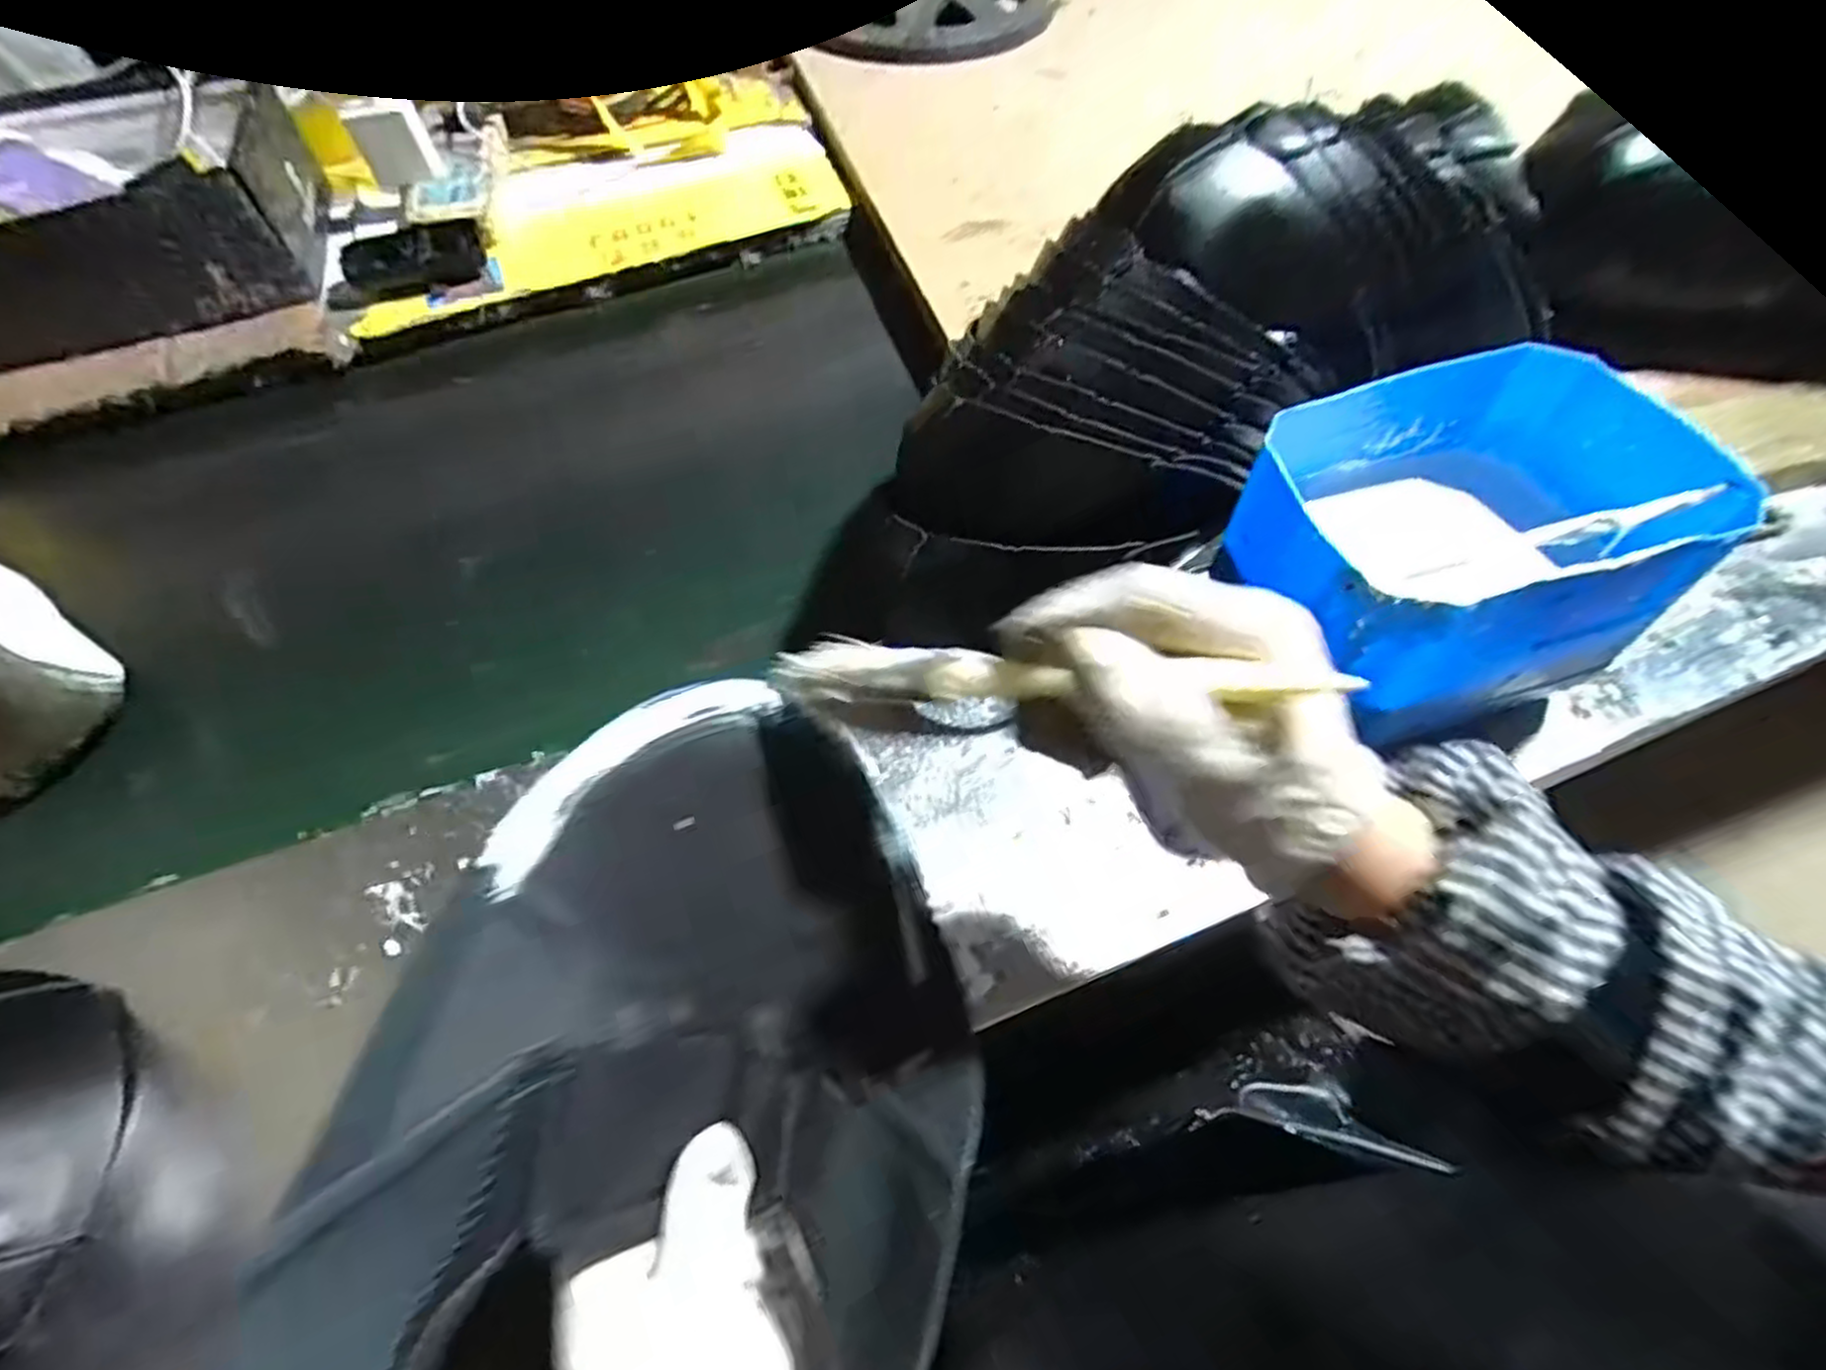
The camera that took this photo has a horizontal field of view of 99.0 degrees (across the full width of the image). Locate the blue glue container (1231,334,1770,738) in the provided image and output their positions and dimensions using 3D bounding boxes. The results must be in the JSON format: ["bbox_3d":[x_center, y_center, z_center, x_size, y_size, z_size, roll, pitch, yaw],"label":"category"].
[{"bbox_3d":[0.261,-0.073,0.383,0.188,0.092,0.149,-17,59,-8],"label":"blue glue container"}]

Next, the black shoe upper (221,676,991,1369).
[{"bbox_3d":[-0.054,0.116,0.241,0.152,0.116,0.267,7,59,7],"label":"black shoe upper"}]

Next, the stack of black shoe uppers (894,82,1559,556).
[{"bbox_3d":[0.159,-0.179,0.412,0.355,0.137,0.140,-30,61,0],"label":"stack of black shoe uppers"}]

